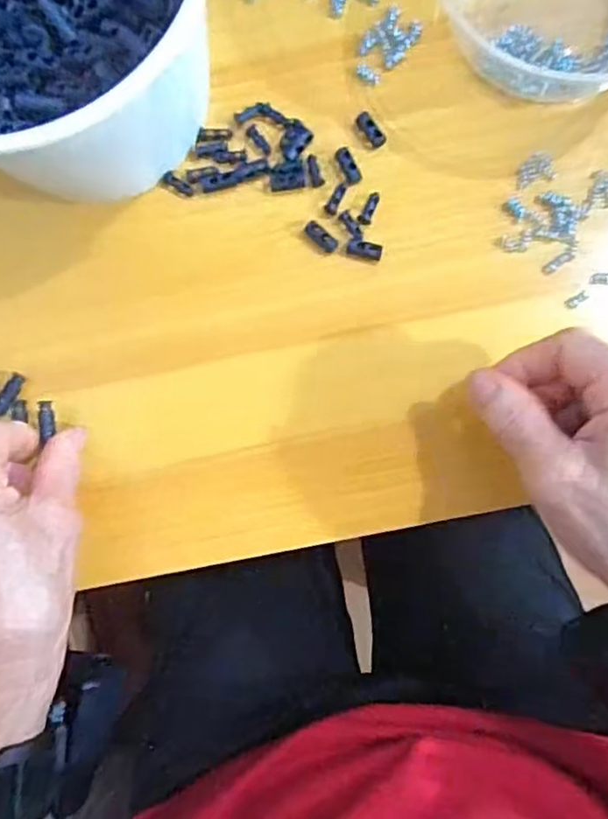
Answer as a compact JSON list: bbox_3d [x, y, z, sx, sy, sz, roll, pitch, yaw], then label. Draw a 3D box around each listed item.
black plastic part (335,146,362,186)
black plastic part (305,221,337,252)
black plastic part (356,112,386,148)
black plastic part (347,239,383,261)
[{"bbox_3d":[0.023,-0.125,0.344,0.009,0.004,0.021,-25,85,1],"label":"black plastic part"},{"bbox_3d":[0.009,-0.088,0.342,0.020,0.004,0.008,40,89,5],"label":"black plastic part"},{"bbox_3d":[0.034,-0.144,0.345,0.008,0.005,0.019,-39,85,0],"label":"black plastic part"},{"bbox_3d":[0.031,-0.082,0.341,0.018,0.004,0.008,14,87,4],"label":"black plastic part"}]

